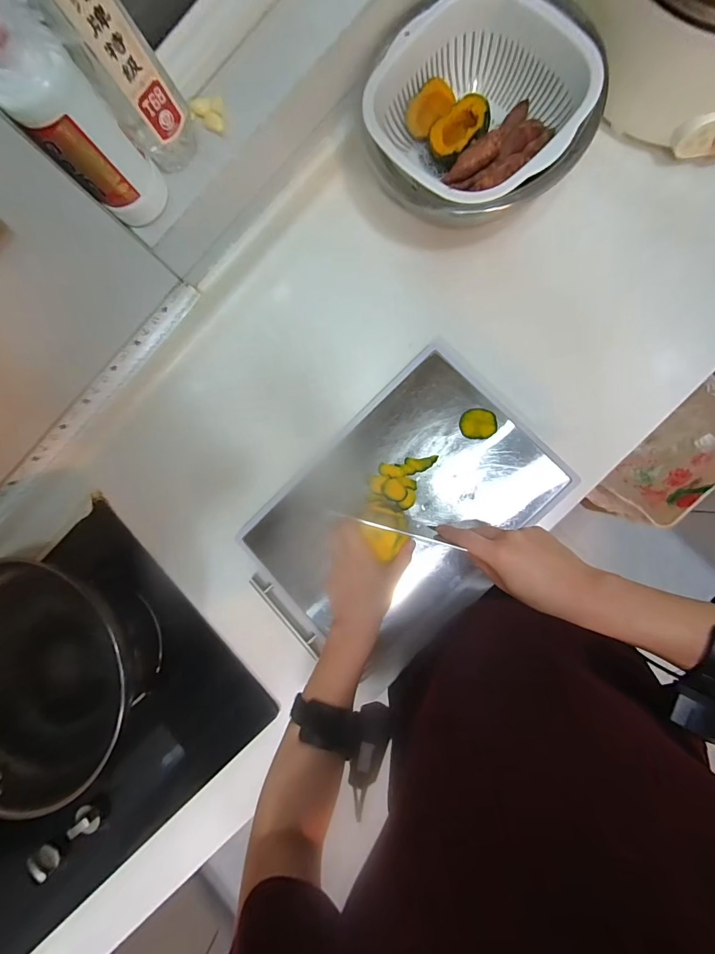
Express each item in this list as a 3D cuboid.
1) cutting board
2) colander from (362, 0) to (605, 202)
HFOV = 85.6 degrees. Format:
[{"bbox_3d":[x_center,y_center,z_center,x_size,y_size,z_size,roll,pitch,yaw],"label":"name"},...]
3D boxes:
[{"bbox_3d":[0.066,0.060,0.542,0.420,0.030,0.298,-44,86,6],"label":"cutting board"},{"bbox_3d":[0.151,-0.461,0.501,0.227,0.089,0.243,-43,82,4],"label":"colander"}]

